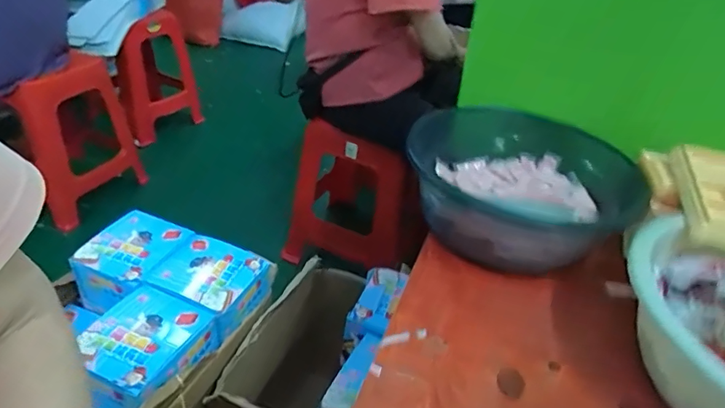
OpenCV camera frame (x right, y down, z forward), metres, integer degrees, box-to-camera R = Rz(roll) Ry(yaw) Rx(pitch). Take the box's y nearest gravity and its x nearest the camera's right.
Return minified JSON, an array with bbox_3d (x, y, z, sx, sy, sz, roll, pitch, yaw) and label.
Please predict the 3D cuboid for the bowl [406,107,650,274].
[{"bbox_3d":[0.184,-0.019,0.584,0.260,0.100,0.237,5,34,-3],"label":"bowl"}]

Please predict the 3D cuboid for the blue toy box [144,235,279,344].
[{"bbox_3d":[-0.271,0.137,0.877,0.164,0.075,0.172,19,36,17],"label":"blue toy box"}]

